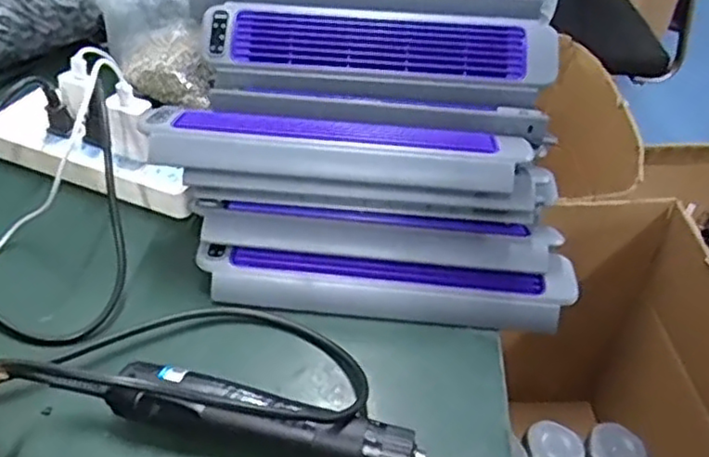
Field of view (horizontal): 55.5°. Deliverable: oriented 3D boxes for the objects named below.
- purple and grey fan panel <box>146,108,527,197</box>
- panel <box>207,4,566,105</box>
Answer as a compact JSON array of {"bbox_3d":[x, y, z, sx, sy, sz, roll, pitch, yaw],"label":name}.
[{"bbox_3d":[-0.012,-0.061,0.525,0.283,0.031,0.066,7,41,3],"label":"purple and grey fan panel"},{"bbox_3d":[0.022,-0.149,0.584,0.295,0.040,0.083,5,78,0],"label":"panel"}]

